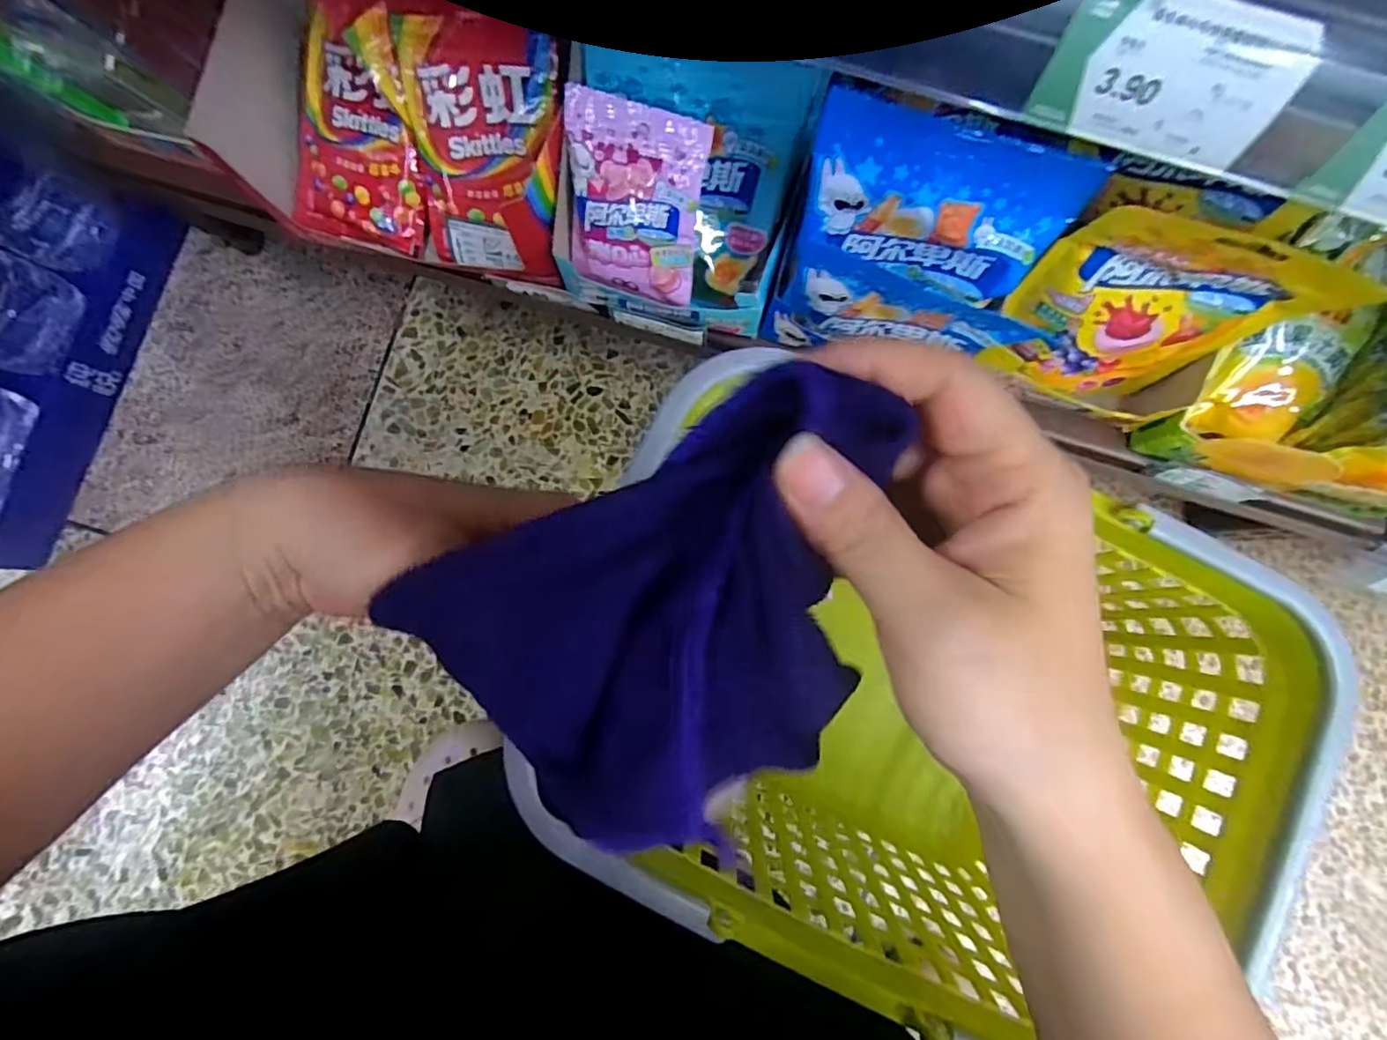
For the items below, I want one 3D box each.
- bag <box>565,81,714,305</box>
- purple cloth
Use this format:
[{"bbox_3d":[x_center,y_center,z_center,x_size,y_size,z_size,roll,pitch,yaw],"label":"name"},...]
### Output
[{"bbox_3d":[-0.034,-0.172,0.323,0.076,0.094,0.011,21,47,8],"label":"bag"},{"bbox_3d":[0.000,0.024,0.131,0.114,0.036,0.080,-28,84,-6],"label":"purple cloth"}]

